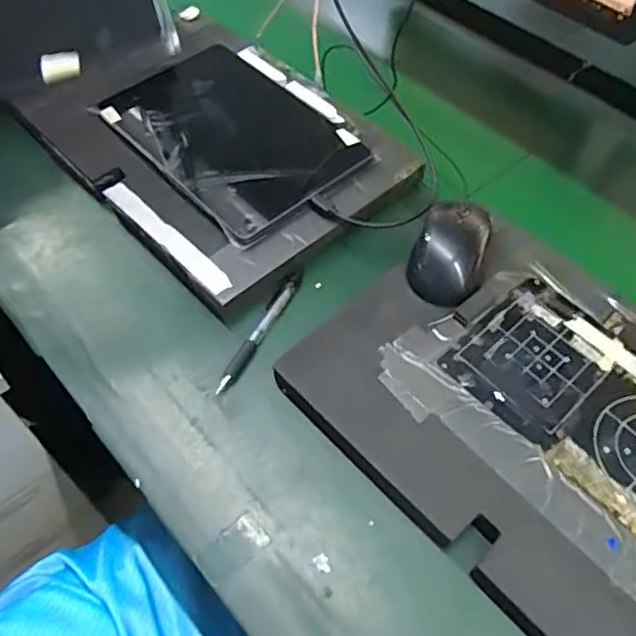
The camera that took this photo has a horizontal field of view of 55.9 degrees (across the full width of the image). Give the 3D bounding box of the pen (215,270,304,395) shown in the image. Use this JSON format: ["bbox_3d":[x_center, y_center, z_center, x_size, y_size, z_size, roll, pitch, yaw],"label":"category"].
[{"bbox_3d":[-0.048,0.009,0.518,0.012,0.012,0.135,22,58,14],"label":"pen"}]

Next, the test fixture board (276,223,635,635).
[{"bbox_3d":[0.193,0.097,0.448,0.257,0.032,0.388,-37,63,-23],"label":"test fixture board"}]

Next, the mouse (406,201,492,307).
[{"bbox_3d":[0.116,-0.060,0.525,0.059,0.029,0.098,19,58,12],"label":"mouse"}]

